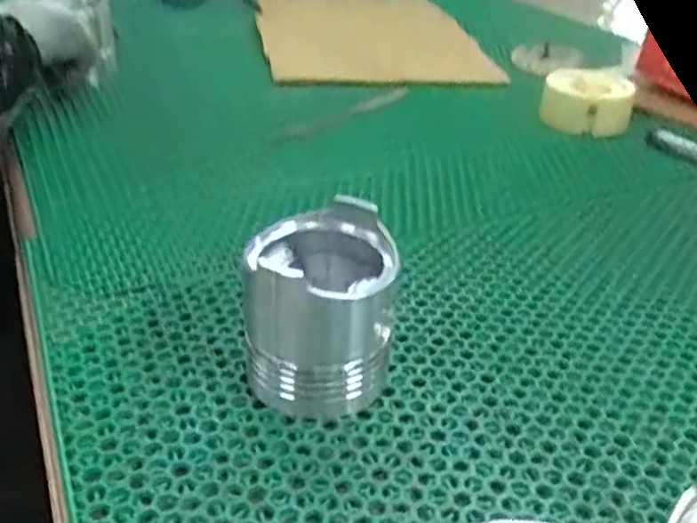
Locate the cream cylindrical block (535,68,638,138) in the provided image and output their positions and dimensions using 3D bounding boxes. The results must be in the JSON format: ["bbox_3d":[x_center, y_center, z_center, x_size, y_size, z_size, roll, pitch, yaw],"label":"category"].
[{"bbox_3d":[0.266,-0.179,0.793,0.099,0.053,0.078,11,34,14],"label":"cream cylindrical block"}]

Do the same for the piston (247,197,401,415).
[{"bbox_3d":[-0.017,0.027,0.411,0.080,0.095,0.079,0,33,-3],"label":"piston"}]

